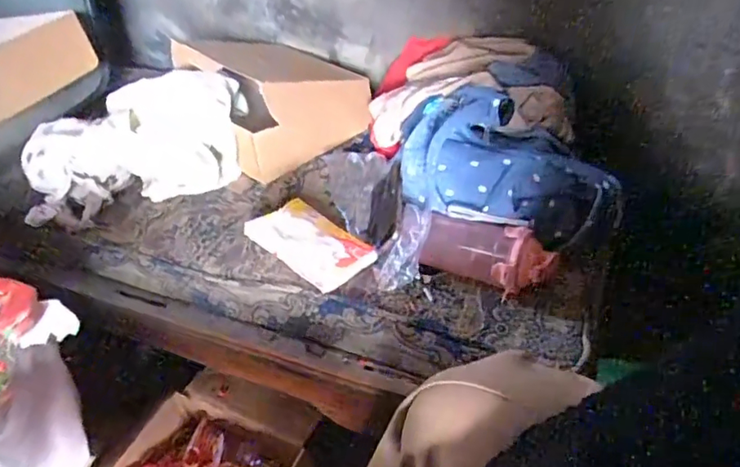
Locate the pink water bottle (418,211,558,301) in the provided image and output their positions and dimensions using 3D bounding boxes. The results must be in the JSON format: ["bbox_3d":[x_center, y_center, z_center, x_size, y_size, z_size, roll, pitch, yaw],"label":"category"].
[{"bbox_3d":[0.153,0.026,0.713,0.171,0.067,0.068,21,48,25],"label":"pink water bottle"}]

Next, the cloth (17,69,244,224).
[{"bbox_3d":[-0.385,-0.171,0.895,0.352,0.139,0.254,-14,43,-9],"label":"cloth"}]

